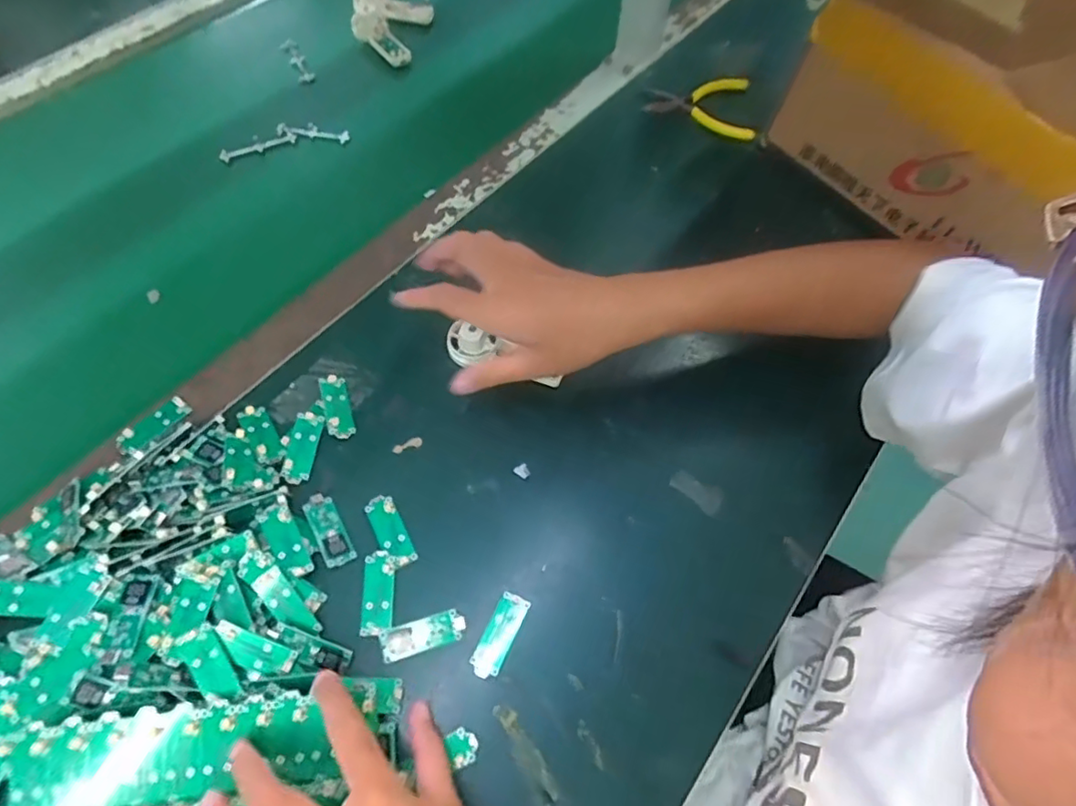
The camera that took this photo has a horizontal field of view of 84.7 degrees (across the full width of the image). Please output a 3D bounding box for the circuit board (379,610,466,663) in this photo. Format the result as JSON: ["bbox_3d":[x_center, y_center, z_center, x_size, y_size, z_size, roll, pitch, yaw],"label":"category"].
[{"bbox_3d":[-0.072,0.145,0.369,0.051,0.004,0.019,-13,62,-10],"label":"circuit board"}]

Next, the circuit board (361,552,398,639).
[{"bbox_3d":[-0.102,0.122,0.380,0.020,0.004,0.051,-1,61,-4],"label":"circuit board"}]

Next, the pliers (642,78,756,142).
[{"bbox_3d":[0.173,-0.321,0.630,0.115,0.019,0.081,9,65,0],"label":"pliers"}]

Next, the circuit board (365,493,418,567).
[{"bbox_3d":[-0.100,0.086,0.399,0.018,0.004,0.052,-26,65,-16],"label":"circuit board"}]

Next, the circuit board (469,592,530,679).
[{"bbox_3d":[-0.024,0.145,0.370,0.019,0.004,0.051,24,62,10],"label":"circuit board"}]

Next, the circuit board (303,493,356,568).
[{"bbox_3d":[-0.141,0.084,0.396,0.018,0.006,0.052,-26,65,-16],"label":"circuit board"}]

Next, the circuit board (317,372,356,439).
[{"bbox_3d":[-0.150,0.002,0.441,0.018,0.004,0.052,-6,61,-30],"label":"circuit board"}]

